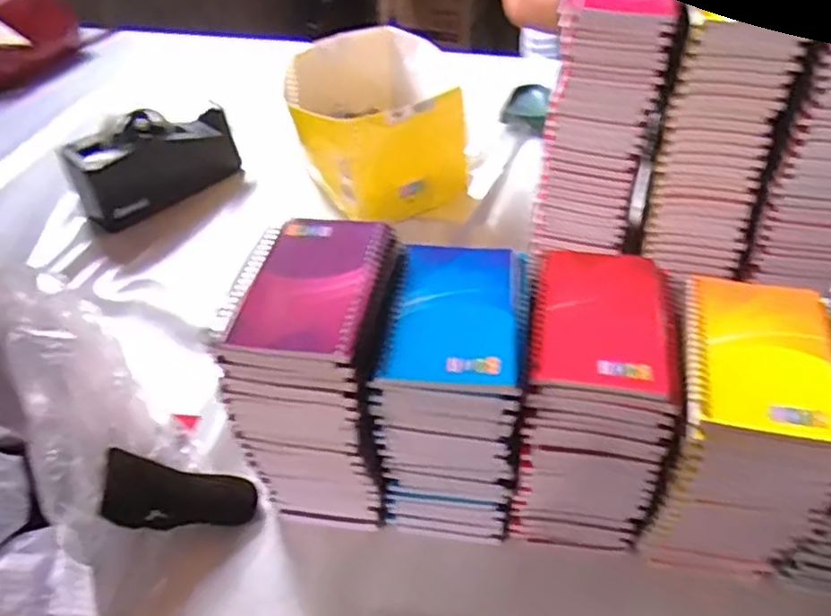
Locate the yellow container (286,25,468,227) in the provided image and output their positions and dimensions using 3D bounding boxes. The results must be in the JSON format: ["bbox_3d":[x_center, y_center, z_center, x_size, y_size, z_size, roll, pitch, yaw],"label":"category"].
[{"bbox_3d":[-0.051,-0.226,0.888,0.198,0.143,0.233,-10,44,-8],"label":"yellow container"}]

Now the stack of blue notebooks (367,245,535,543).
[{"bbox_3d":[0.032,0.064,0.523,0.094,0.184,0.126,5,44,9],"label":"stack of blue notebooks"}]

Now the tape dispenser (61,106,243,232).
[{"bbox_3d":[-0.324,-0.188,0.879,0.197,0.110,0.070,-33,51,-28],"label":"tape dispenser"}]

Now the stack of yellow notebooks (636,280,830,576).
[{"bbox_3d":[0.221,0.090,0.501,0.098,0.176,0.134,5,44,8],"label":"stack of yellow notebooks"}]

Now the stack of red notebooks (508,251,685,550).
[{"bbox_3d":[0.130,0.066,0.525,0.093,0.167,0.144,6,44,10],"label":"stack of red notebooks"}]

